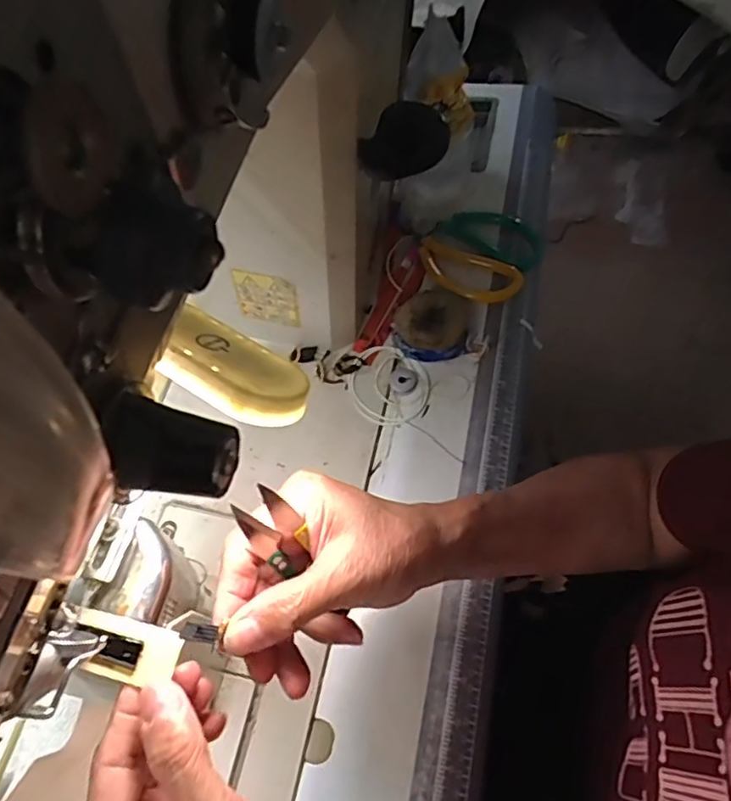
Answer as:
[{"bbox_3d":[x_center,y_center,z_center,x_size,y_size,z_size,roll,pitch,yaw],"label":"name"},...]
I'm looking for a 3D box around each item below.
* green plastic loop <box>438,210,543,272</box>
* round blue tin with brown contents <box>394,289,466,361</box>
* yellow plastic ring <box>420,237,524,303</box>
[{"bbox_3d":[0.123,-0.152,0.557,0.095,0.019,0.051,35,68,19],"label":"green plastic loop"},{"bbox_3d":[0.055,-0.063,0.510,0.059,0.020,0.064,-3,60,5],"label":"round blue tin with brown contents"},{"bbox_3d":[0.088,-0.113,0.541,0.101,0.017,0.050,27,66,16],"label":"yellow plastic ring"}]

